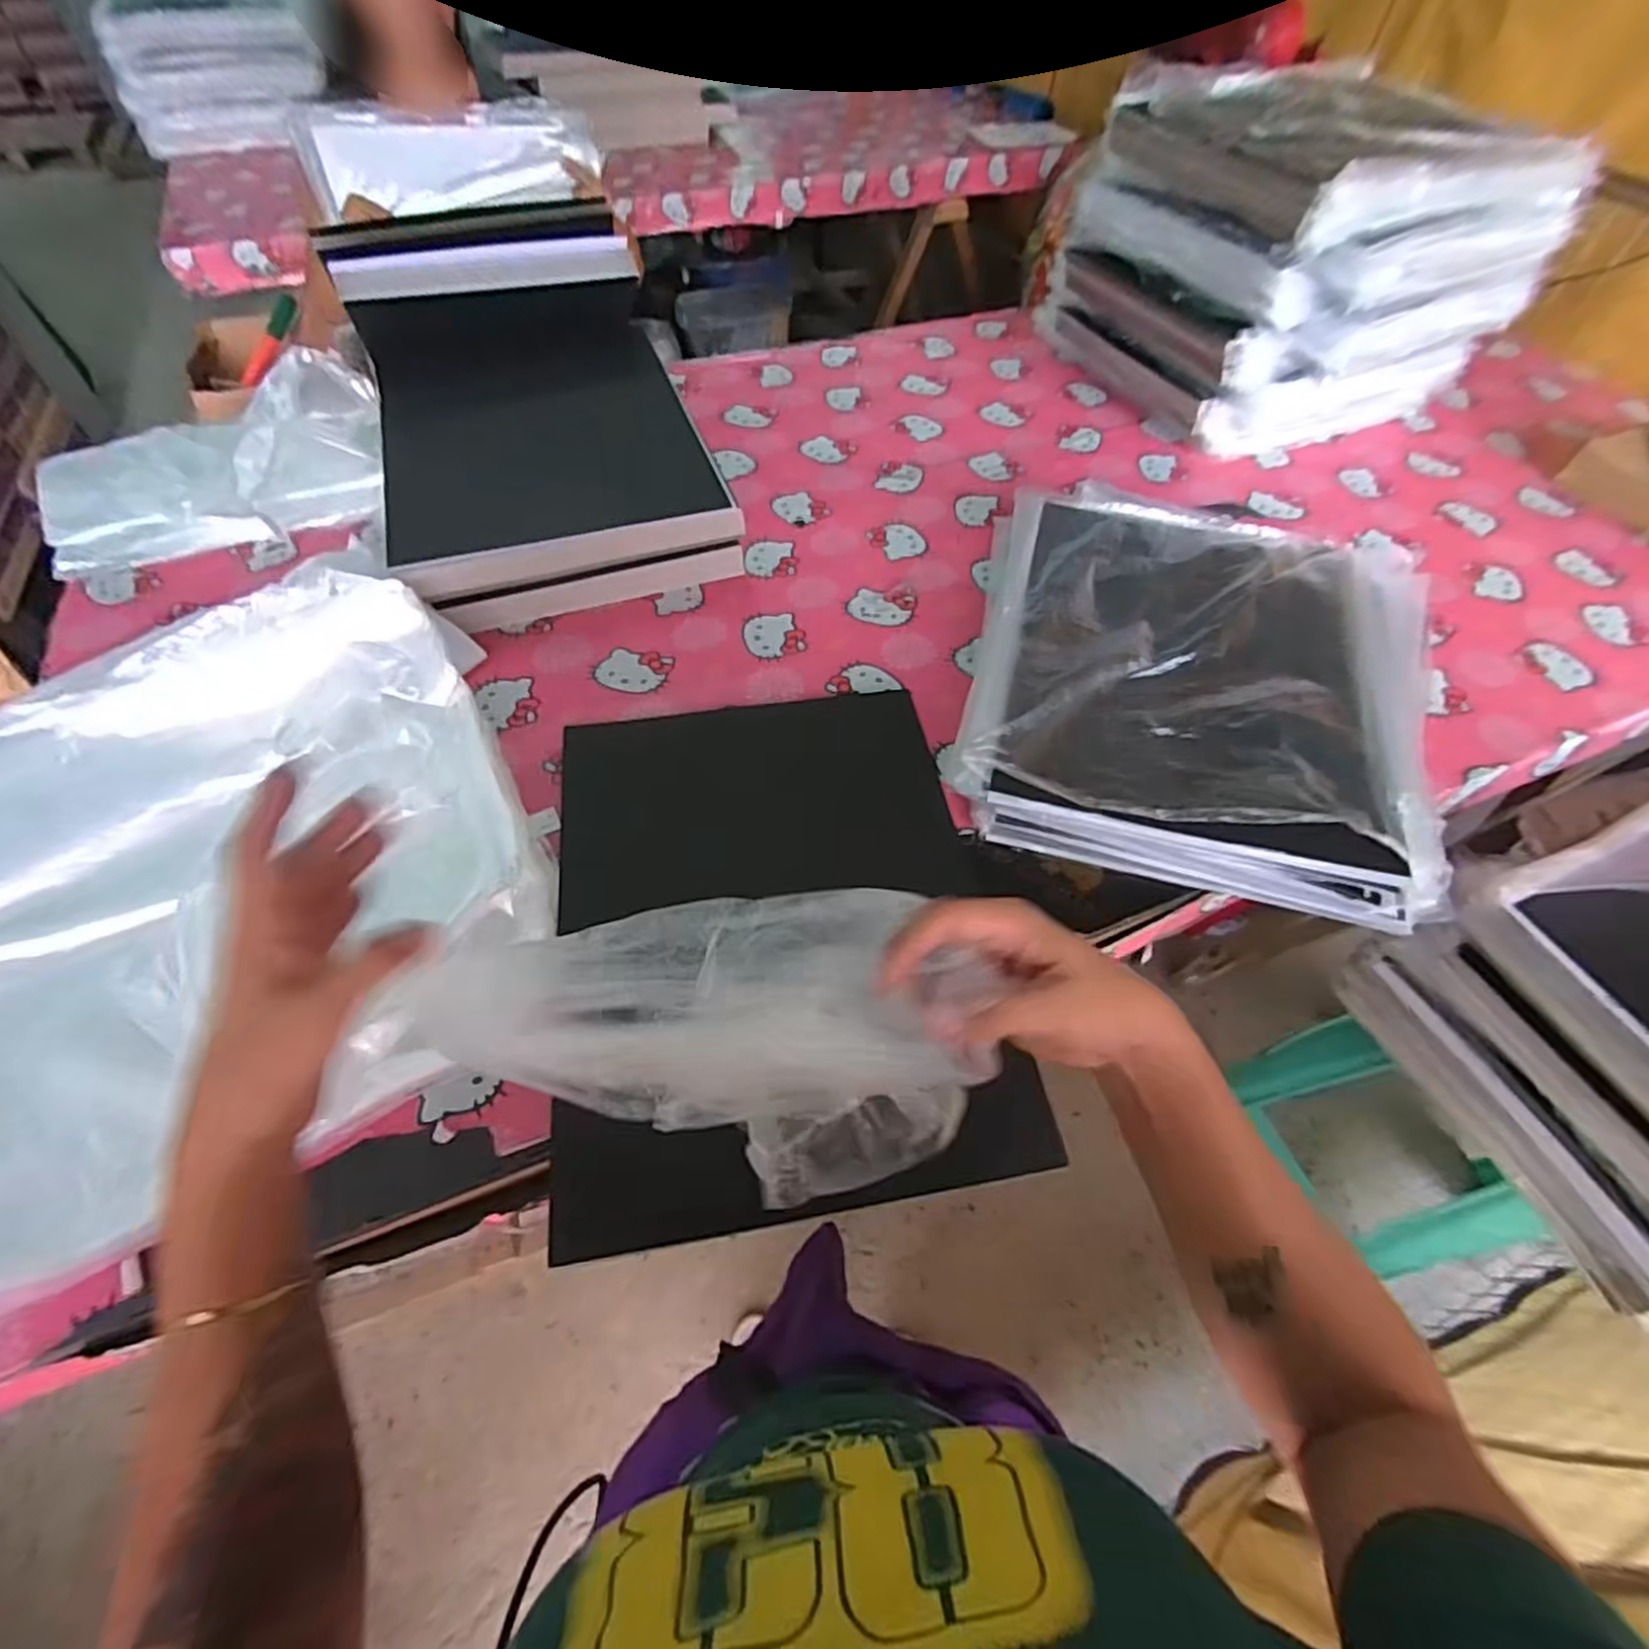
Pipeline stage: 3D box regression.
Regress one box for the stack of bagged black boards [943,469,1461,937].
[{"bbox_3d":[0.429,-0.194,0.839,0.497,0.072,0.591,12,55,8],"label":"stack of bagged black boards"}]

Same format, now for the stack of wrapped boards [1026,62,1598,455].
[{"bbox_3d":[0.726,-0.880,1.159,0.506,0.355,0.539,-19,58,-14],"label":"stack of wrapped boards"}]

